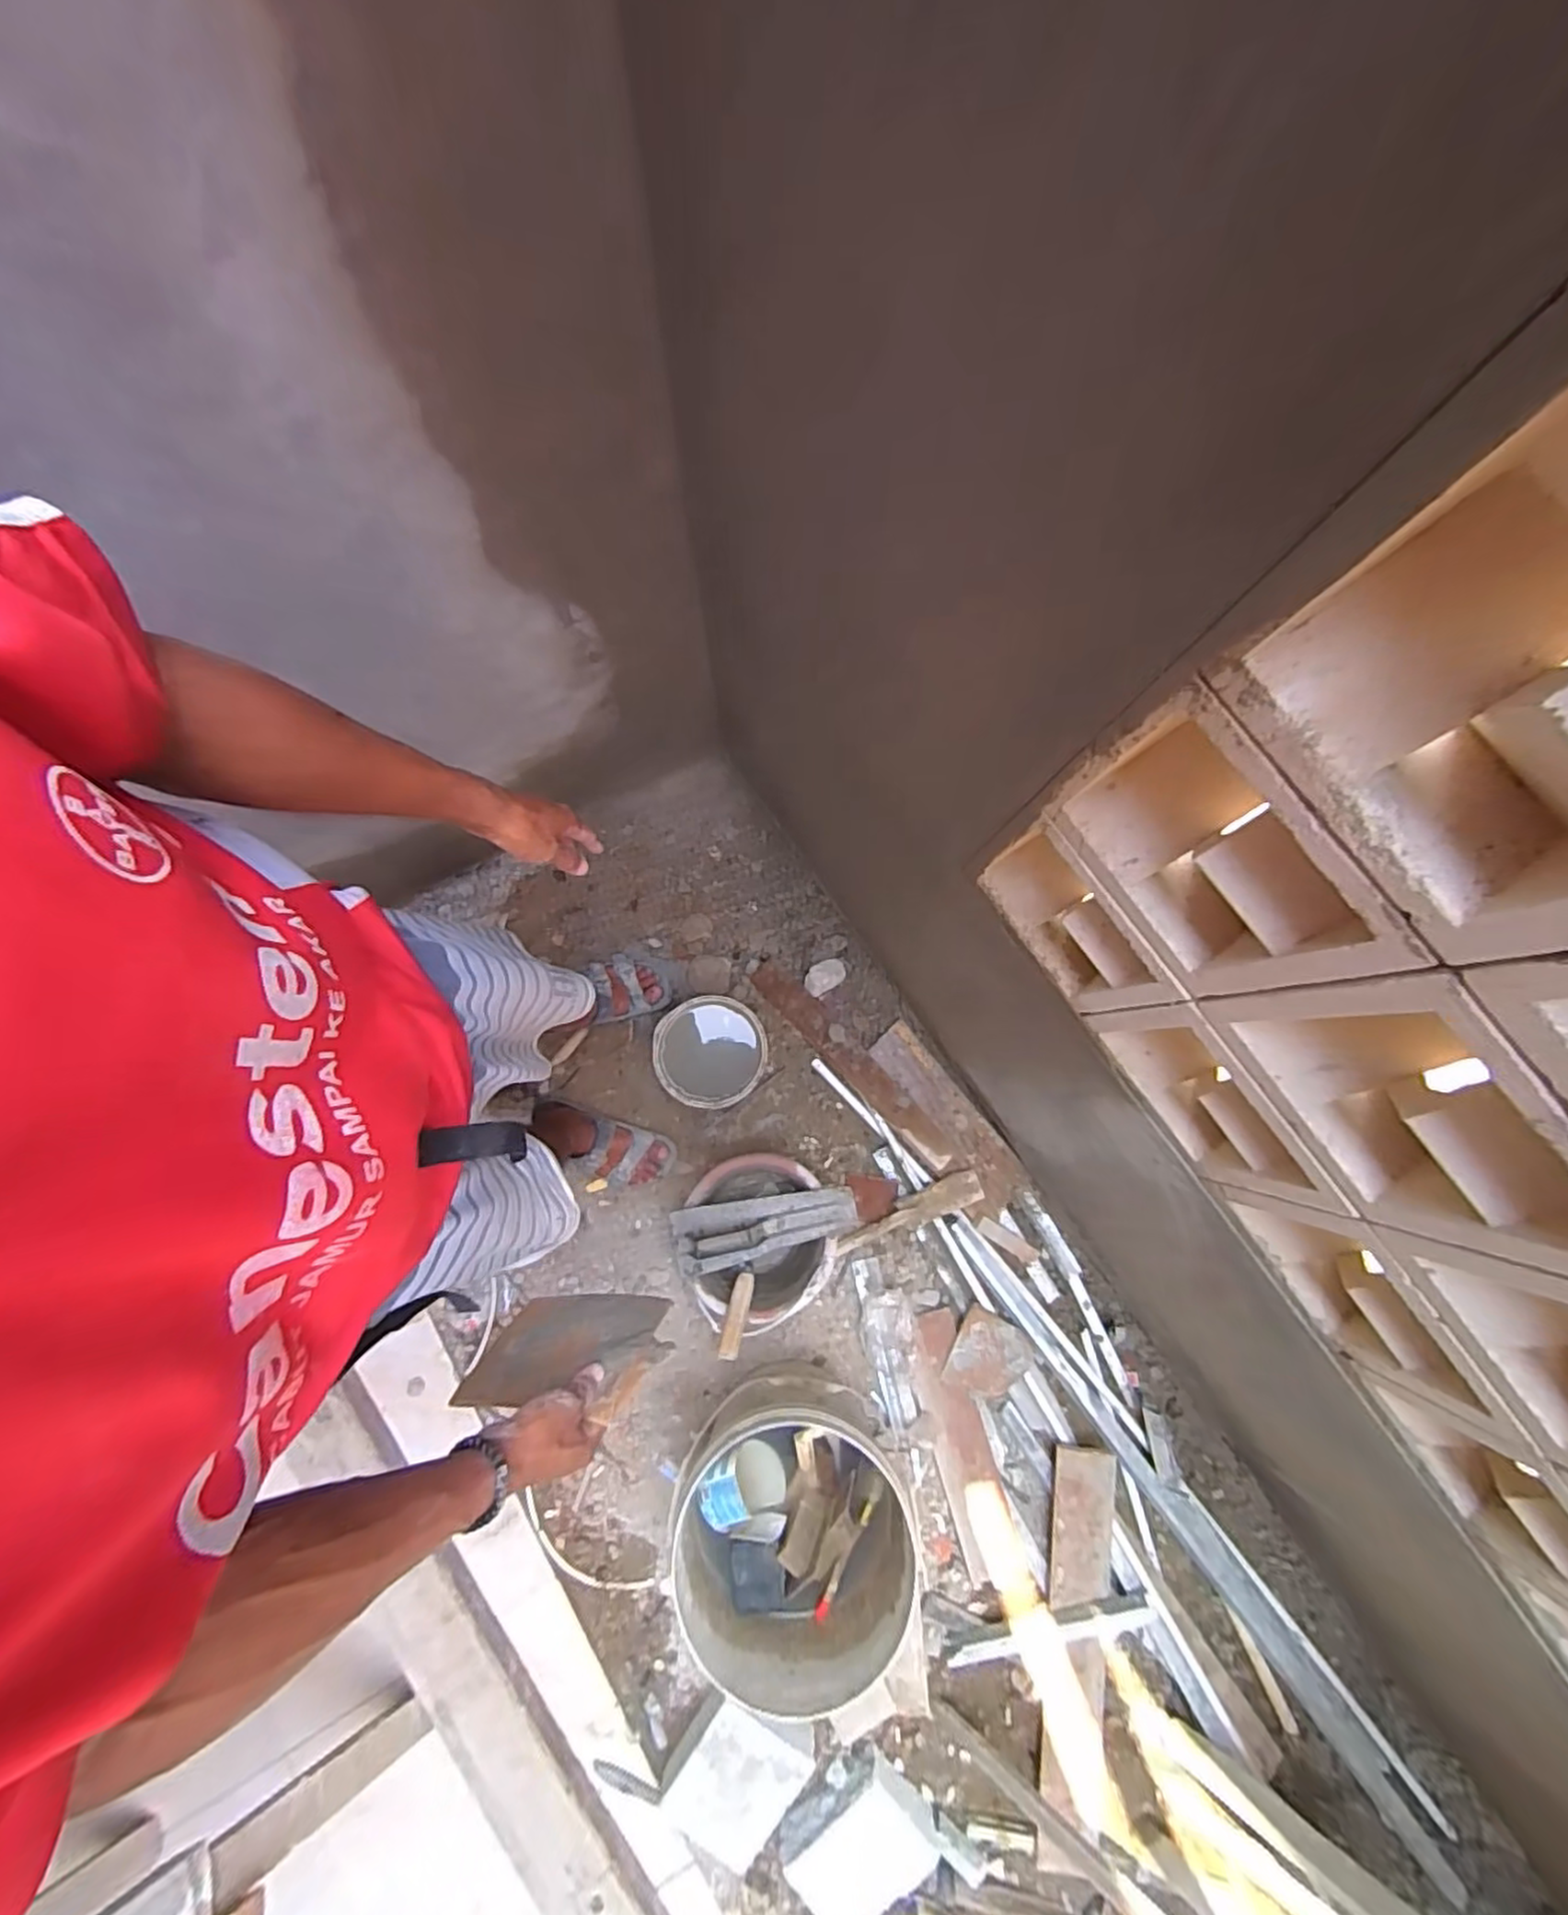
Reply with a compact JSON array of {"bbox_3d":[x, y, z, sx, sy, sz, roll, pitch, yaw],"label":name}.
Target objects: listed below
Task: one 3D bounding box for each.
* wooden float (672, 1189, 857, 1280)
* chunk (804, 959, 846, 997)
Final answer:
[{"bbox_3d":[-0.029,0.435,1.101,0.295,0.050,0.102,-9,83,-3],"label":"wooden float"},{"bbox_3d":[0.076,0.035,1.320,0.087,0.029,0.053,-34,81,-5],"label":"chunk"}]

